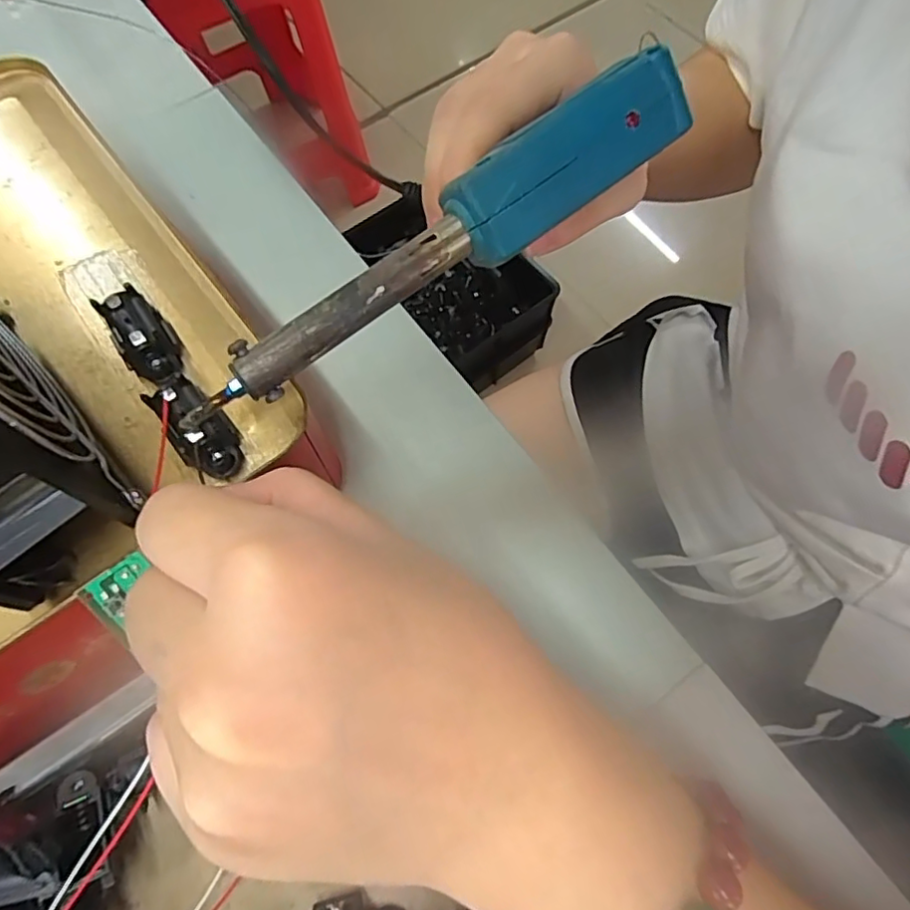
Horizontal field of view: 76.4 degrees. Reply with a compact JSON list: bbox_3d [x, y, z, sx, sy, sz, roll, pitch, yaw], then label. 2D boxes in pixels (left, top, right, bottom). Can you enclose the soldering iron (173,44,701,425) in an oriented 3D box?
[{"bbox_3d":[-0.003,-0.063,0.172,0.167,0.020,0.020,-34,72,-2],"label":"soldering iron"}]

